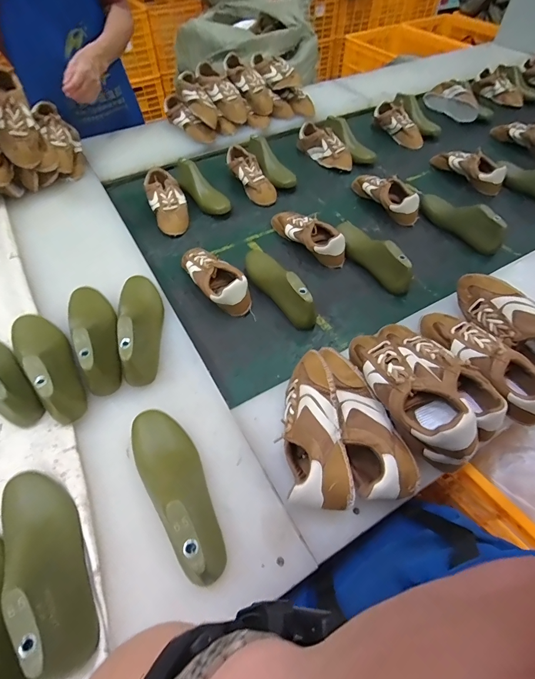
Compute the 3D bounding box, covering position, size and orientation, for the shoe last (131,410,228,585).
[{"bbox_3d":[-0.119,0.187,0.450,0.074,0.091,0.231,-26,58,-16],"label":"shoe last"}]

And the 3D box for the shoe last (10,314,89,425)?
[{"bbox_3d":[-0.363,0.026,0.569,0.073,0.085,0.235,-37,62,-22],"label":"shoe last"}]

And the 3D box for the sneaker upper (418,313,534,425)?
[{"bbox_3d":[0.350,0.026,0.568,0.084,0.068,0.225,-32,60,-19],"label":"sneaker upper"}]

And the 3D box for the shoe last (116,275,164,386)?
[{"bbox_3d":[-0.225,-0.036,0.617,0.067,0.093,0.225,-14,56,-8],"label":"shoe last"}]

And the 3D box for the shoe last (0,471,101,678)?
[{"bbox_3d":[-0.260,0.249,0.405,0.067,0.082,0.231,-35,61,-21],"label":"shoe last"}]

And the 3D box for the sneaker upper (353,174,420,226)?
[{"bbox_3d":[0.320,-0.396,0.944,0.091,0.078,0.226,-32,60,-19],"label":"sneaker upper"}]

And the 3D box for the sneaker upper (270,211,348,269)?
[{"bbox_3d":[0.097,-0.258,0.847,0.085,0.068,0.224,-36,62,-22],"label":"sneaker upper"}]

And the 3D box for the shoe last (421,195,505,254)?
[{"bbox_3d":[0.485,-0.317,0.883,0.072,0.091,0.250,-20,57,-12],"label":"shoe last"}]

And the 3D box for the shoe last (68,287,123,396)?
[{"bbox_3d":[-0.298,-0.016,0.602,0.070,0.088,0.235,-25,58,-15],"label":"shoe last"}]

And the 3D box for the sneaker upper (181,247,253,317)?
[{"bbox_3d":[-0.115,-0.137,0.756,0.091,0.070,0.215,-32,60,-19],"label":"sneaker upper"}]

